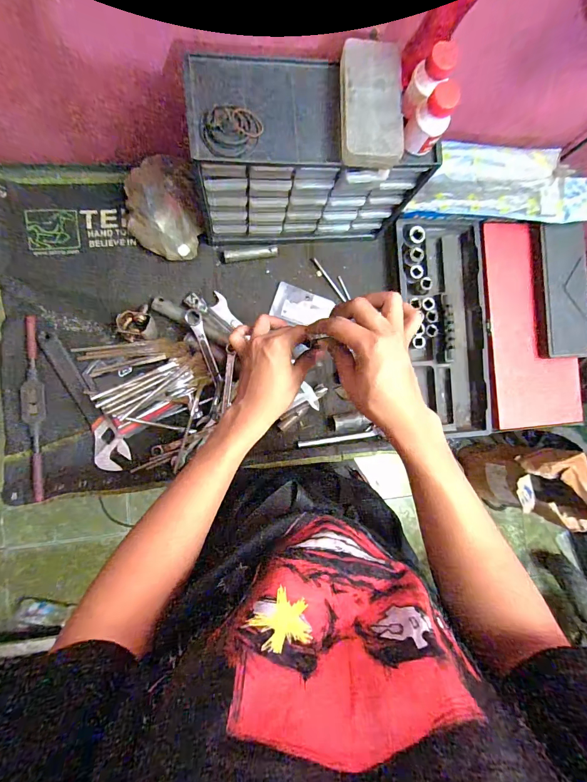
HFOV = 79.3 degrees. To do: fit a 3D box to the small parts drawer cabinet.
[{"bbox_3d":[0.014,-0.317,0.504,0.289,0.202,0.127,-5,89,-10],"label":"small parts drawer cabinet"}]

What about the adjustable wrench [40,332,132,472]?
[{"bbox_3d":[-0.324,0.013,0.547,0.051,0.015,0.235,-27,93,-10],"label":"adjustable wrench"}]

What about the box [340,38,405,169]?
[{"bbox_3d":[0.089,-0.321,0.399,0.070,0.023,0.125,-3,89,-10],"label":"box"}]

